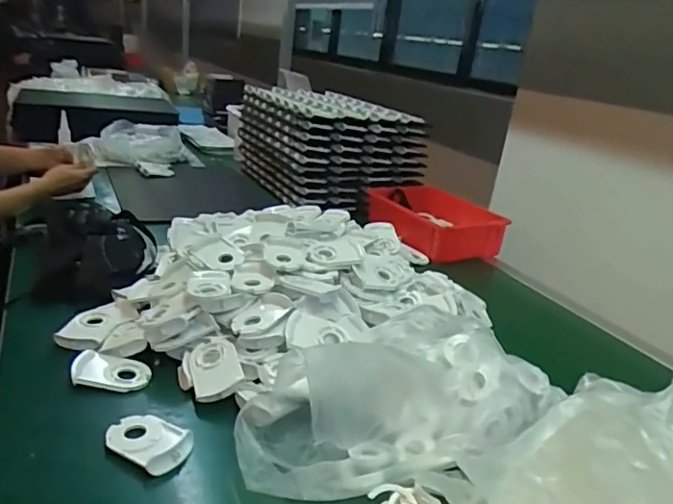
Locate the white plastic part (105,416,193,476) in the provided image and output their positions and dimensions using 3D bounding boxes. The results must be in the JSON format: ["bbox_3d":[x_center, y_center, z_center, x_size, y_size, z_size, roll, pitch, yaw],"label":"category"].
[{"bbox_3d":[-0.187,0.186,0.540,0.082,0.018,0.058,18,23,26],"label":"white plastic part"}]

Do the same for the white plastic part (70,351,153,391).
[{"bbox_3d":[-0.263,0.139,0.632,0.085,0.018,0.051,7,21,-2],"label":"white plastic part"}]

